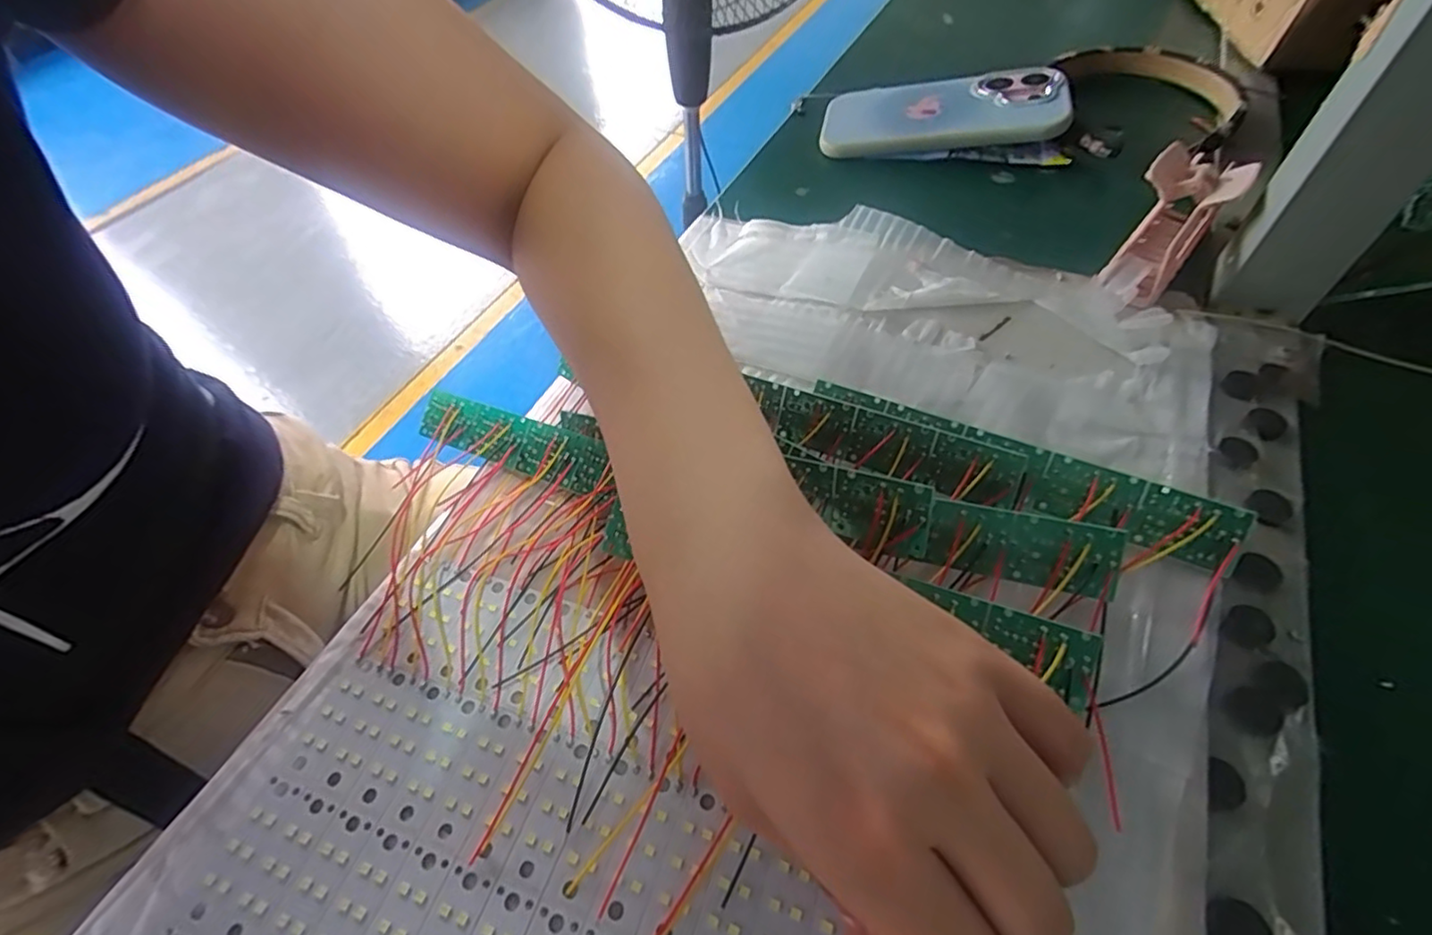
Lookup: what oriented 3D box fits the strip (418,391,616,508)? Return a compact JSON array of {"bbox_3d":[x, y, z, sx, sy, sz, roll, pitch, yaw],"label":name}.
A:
[{"bbox_3d":[-0.098,-0.012,0.293,0.125,0.006,0.025,17,90,25],"label":"strip"}]

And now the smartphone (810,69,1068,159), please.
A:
[{"bbox_3d":[0.164,-0.260,0.451,0.168,0.015,0.079,6,61,22],"label":"smartphone"}]

